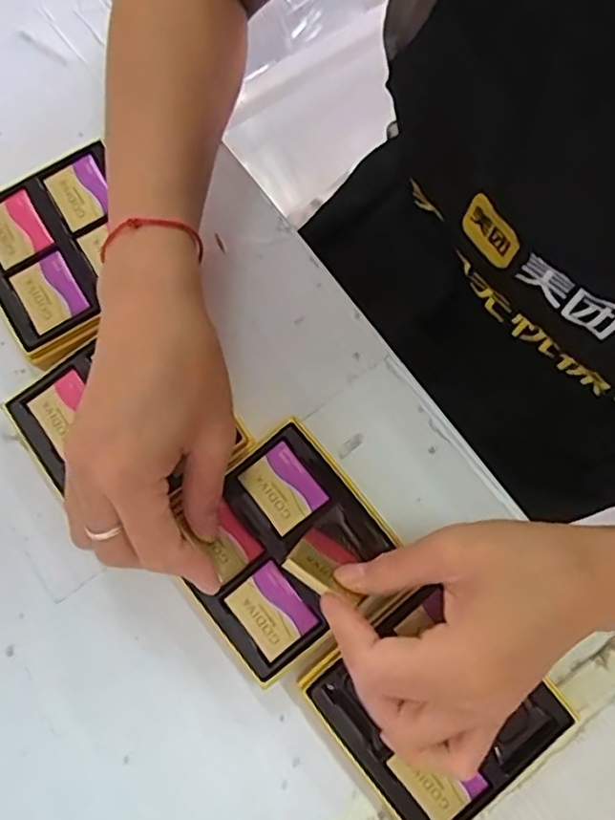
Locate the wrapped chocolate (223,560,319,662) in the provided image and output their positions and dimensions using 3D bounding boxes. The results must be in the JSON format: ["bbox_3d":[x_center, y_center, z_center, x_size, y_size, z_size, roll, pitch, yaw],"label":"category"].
[{"bbox_3d":[-0.018,0.099,0.311,0.031,0.004,0.038,-40,80,-2],"label":"wrapped chocolate"}]

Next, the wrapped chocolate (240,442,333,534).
[{"bbox_3d":[-0.013,0.039,0.320,0.031,0.004,0.038,-38,81,-7],"label":"wrapped chocolate"}]

